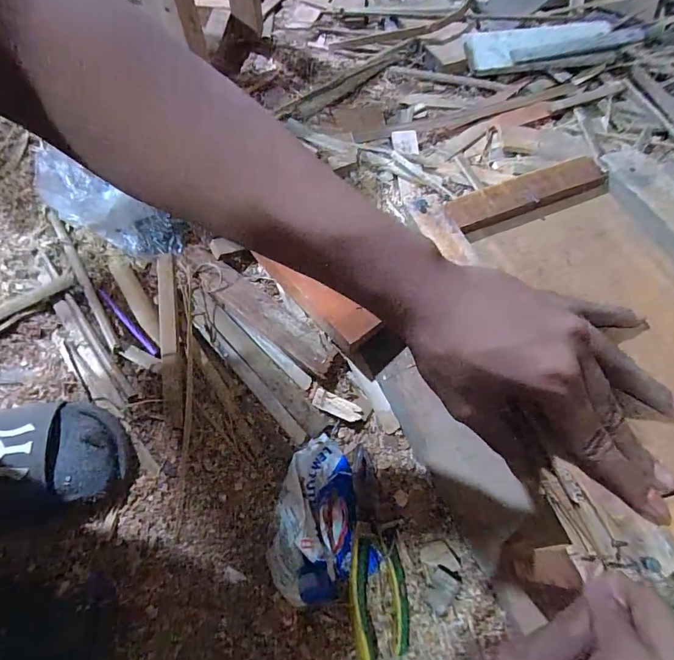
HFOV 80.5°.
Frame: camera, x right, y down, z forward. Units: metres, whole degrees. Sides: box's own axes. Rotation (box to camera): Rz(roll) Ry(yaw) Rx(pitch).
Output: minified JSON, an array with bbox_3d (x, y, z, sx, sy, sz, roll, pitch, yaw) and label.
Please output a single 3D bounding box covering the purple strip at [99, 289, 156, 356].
[{"bbox_3d":[-0.253,-0.008,0.481,0.009,0.010,0.116,-42,72,-16],"label":"purple strip"}]

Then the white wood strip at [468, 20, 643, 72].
[{"bbox_3d":[0.377,-0.518,0.711,0.286,0.016,0.087,-8,69,2],"label":"white wood strip"}]

